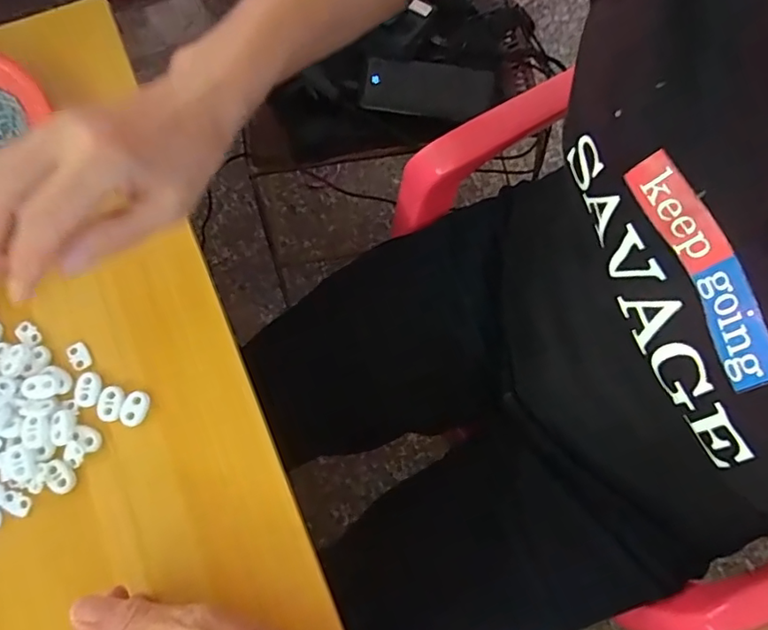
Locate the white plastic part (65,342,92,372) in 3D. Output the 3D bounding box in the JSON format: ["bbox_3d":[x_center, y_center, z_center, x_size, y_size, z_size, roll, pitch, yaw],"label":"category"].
[{"bbox_3d":[-0.204,0.027,0.362,0.013,0.004,0.019,-27,76,-7],"label":"white plastic part"}]

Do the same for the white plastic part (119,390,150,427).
[{"bbox_3d":[-0.161,0.060,0.350,0.016,0.004,0.023,12,75,4],"label":"white plastic part"}]

